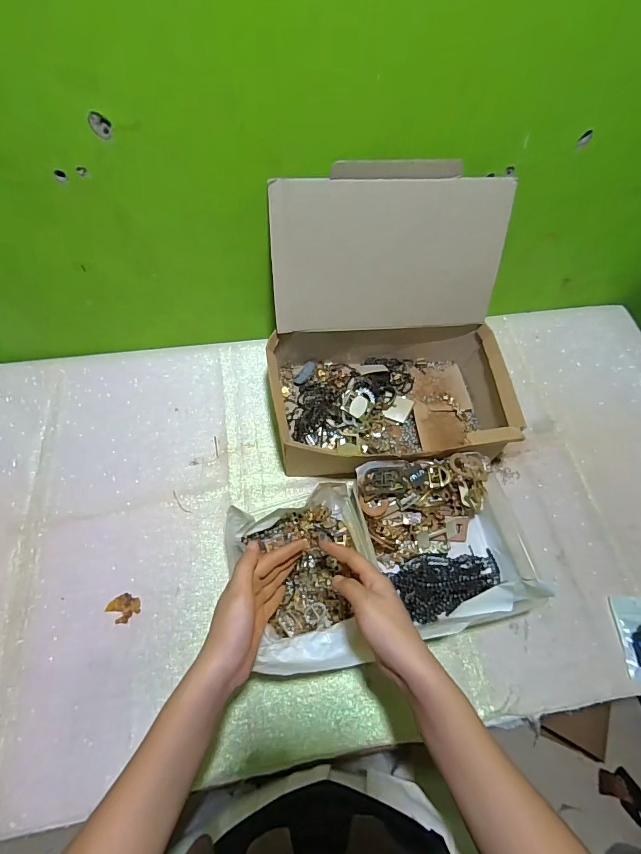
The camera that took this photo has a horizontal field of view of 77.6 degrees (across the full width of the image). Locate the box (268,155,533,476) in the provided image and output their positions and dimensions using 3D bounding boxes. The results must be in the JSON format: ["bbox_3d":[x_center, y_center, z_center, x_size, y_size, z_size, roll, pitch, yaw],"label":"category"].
[{"bbox_3d":[0.099,-0.119,0.546,0.331,0.272,0.305,-4,64,-5],"label":"box"}]

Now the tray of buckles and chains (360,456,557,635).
[{"bbox_3d":[0.165,0.140,0.520,0.204,0.086,0.210,-16,65,-10],"label":"tray of buckles and chains"}]

